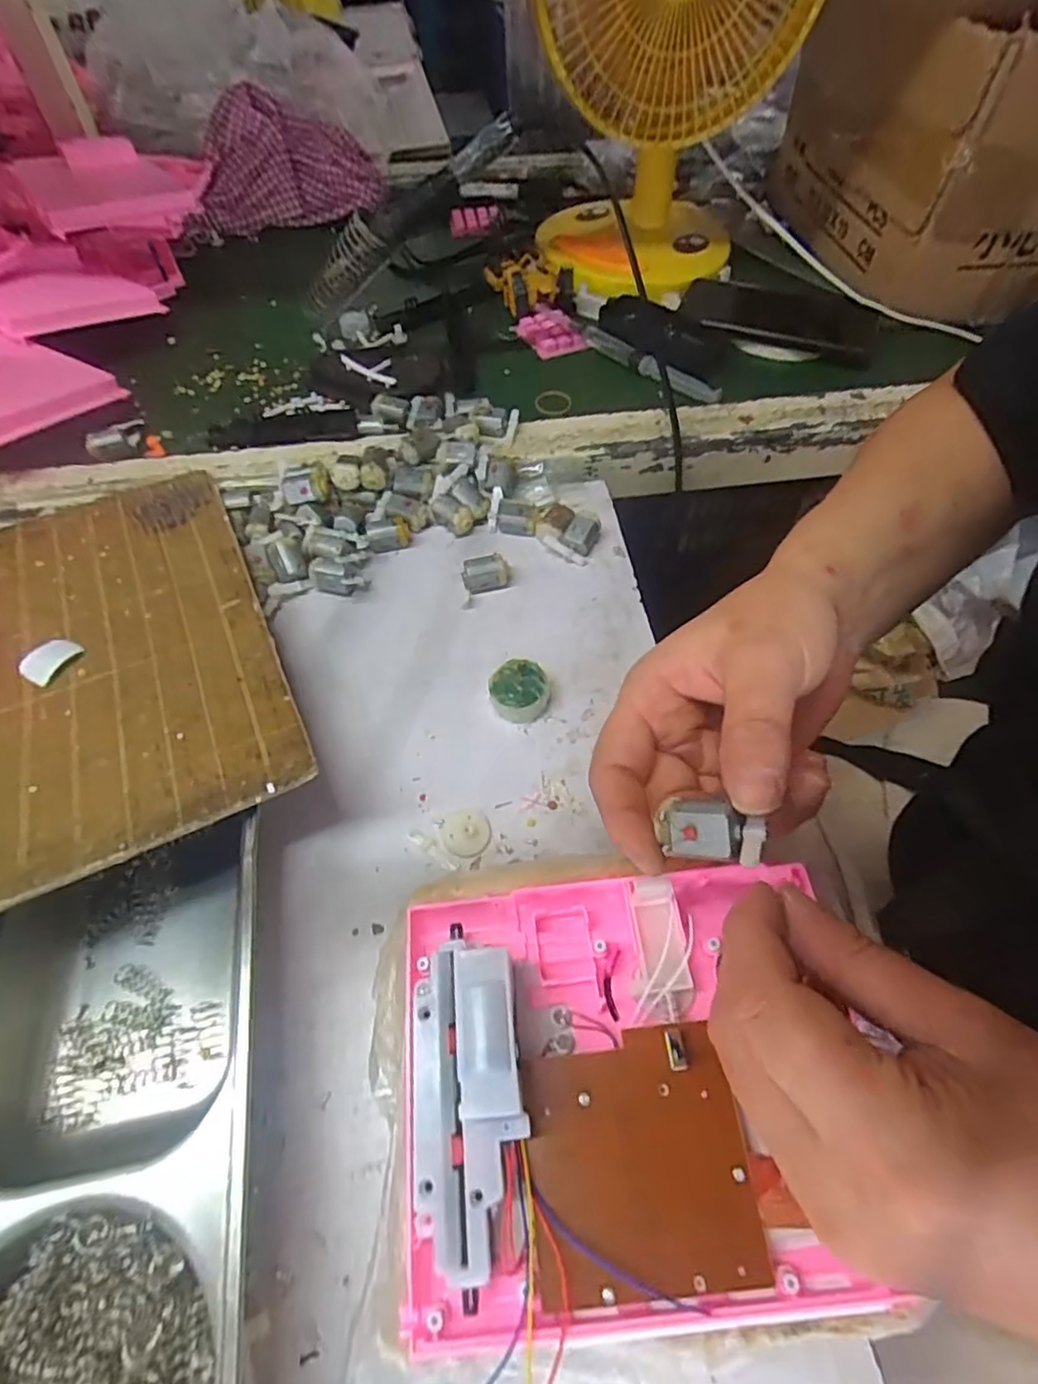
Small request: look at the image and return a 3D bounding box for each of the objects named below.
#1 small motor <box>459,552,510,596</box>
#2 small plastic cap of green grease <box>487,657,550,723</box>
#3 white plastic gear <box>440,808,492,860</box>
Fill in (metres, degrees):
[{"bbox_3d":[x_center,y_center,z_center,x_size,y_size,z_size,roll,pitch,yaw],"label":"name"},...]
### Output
[{"bbox_3d":[-0.021,-0.075,0.399,0.031,0.019,0.015,-13,58,-8],"label":"small motor"},{"bbox_3d":[0.000,-0.001,0.353,0.033,0.017,0.031,0,57,0],"label":"small plastic cap of green grease"},{"bbox_3d":[-0.026,0.069,0.314,0.024,0.006,0.024,0,57,0],"label":"white plastic gear"}]

